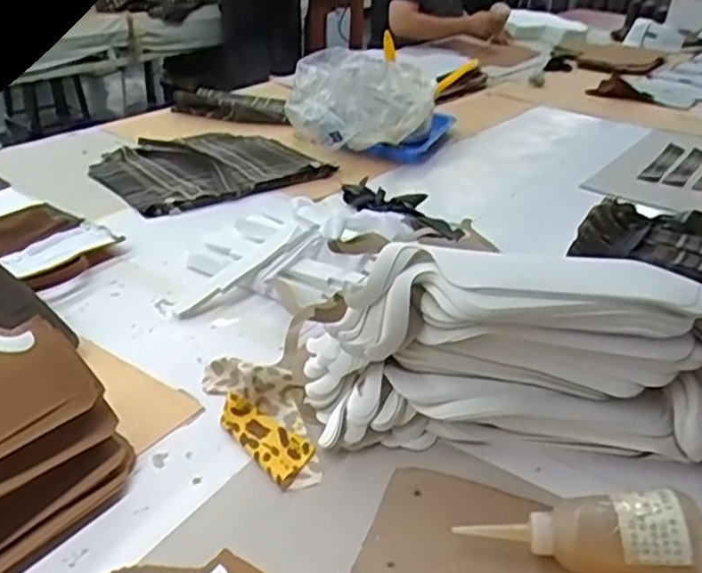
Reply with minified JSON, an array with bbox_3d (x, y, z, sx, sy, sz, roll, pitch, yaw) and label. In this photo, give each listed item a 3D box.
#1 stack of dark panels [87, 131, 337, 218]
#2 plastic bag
[{"bbox_3d":[-0.249,-0.213,1.186,0.353,0.016,0.297,-21,38,-33],"label":"stack of dark panels"},{"bbox_3d":[0.016,-0.347,1.291,0.269,0.159,0.192,2,31,-3],"label":"plastic bag"}]

